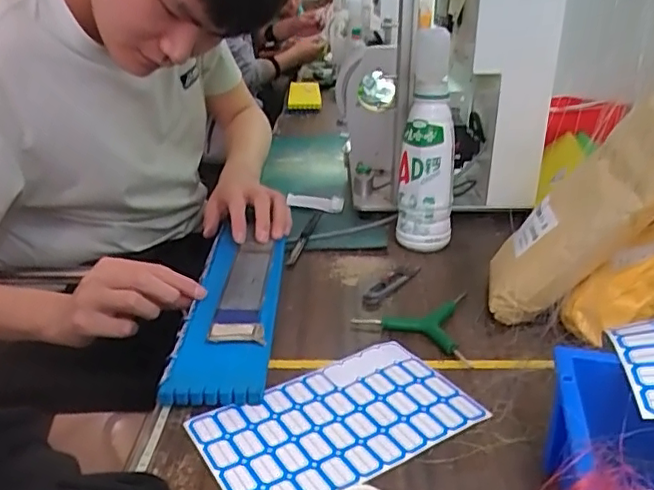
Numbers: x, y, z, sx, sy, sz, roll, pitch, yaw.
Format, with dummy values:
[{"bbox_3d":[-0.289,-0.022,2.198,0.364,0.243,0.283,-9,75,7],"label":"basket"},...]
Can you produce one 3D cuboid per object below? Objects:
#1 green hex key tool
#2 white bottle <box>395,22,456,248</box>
[{"bbox_3d":[0.081,0.071,0.566,0.106,0.016,0.106,4,24,8],"label":"green hex key tool"},{"bbox_3d":[0.121,-0.111,0.707,0.066,0.236,0.058,5,24,12],"label":"white bottle"}]

